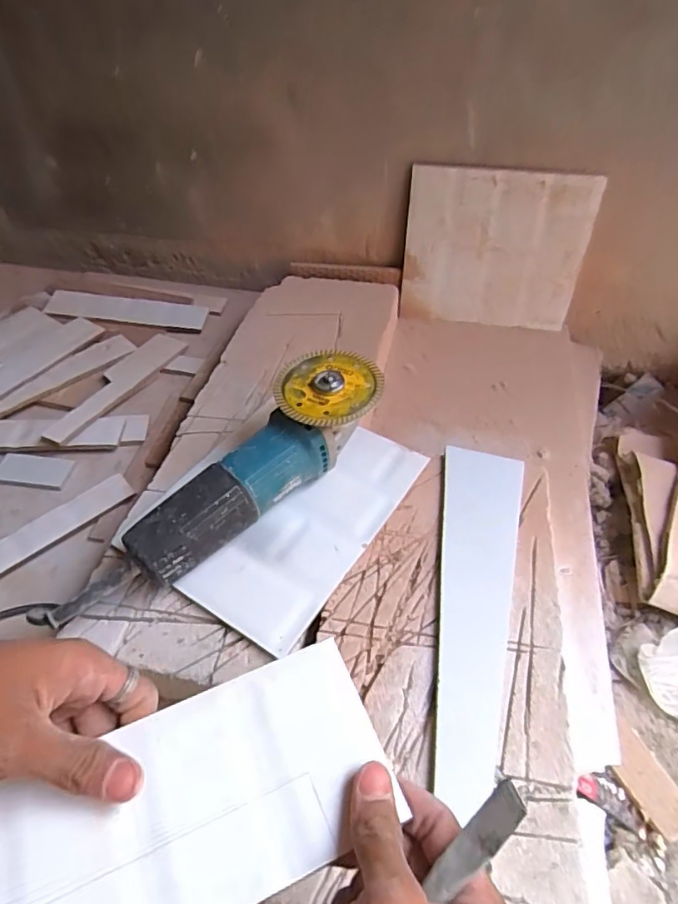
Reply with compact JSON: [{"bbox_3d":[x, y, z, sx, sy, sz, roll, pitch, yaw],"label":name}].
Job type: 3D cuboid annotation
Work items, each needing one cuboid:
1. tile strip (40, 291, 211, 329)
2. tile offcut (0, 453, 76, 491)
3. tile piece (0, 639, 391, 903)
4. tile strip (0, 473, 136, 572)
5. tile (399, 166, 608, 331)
[{"bbox_3d":[-0.331,-0.221,0.853,0.244,0.006,0.053,7,60,1],"label":"tile strip"},{"bbox_3d":[-0.367,0.023,0.655,0.087,0.007,0.044,7,48,5],"label":"tile offcut"},{"bbox_3d":[-0.097,0.182,0.261,0.243,0.006,0.098,-21,51,-17],"label":"tile piece"},{"bbox_3d":[-0.336,0.097,0.577,0.241,0.009,0.041,-34,57,-26],"label":"tile strip"},{"bbox_3d":[0.219,-0.285,0.787,0.246,0.219,0.010,8,44,8],"label":"tile"}]

